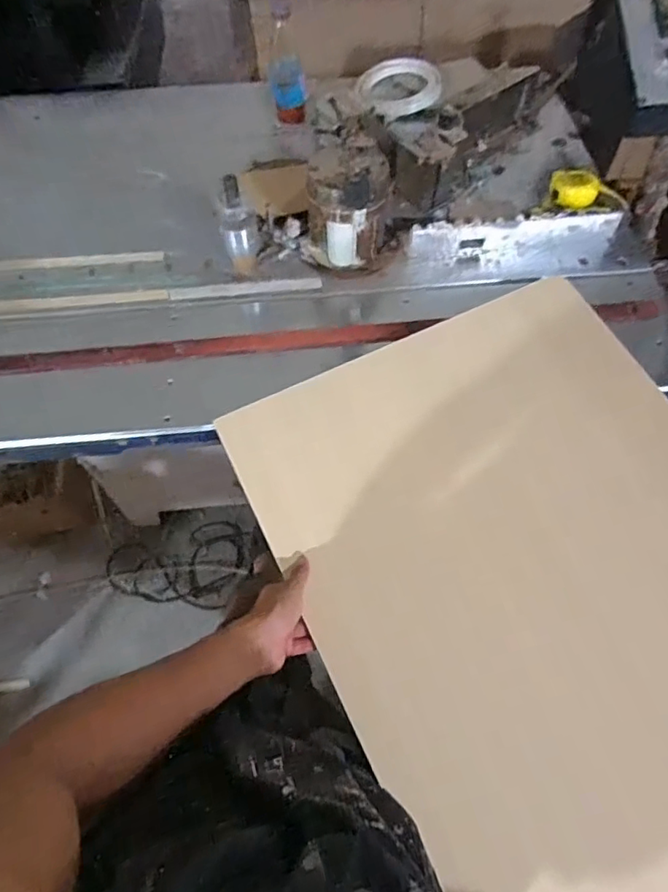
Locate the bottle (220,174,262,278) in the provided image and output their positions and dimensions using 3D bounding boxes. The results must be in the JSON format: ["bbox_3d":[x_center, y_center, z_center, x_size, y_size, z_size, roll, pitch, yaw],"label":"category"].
[{"bbox_3d":[-0.138,-0.324,0.802,0.062,0.129,0.050,-9,60,-5],"label":"bottle"}]

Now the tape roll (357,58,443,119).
[{"bbox_3d":[0.132,-0.714,1.083,0.160,0.029,0.193,-8,60,-4],"label":"tape roll"}]

